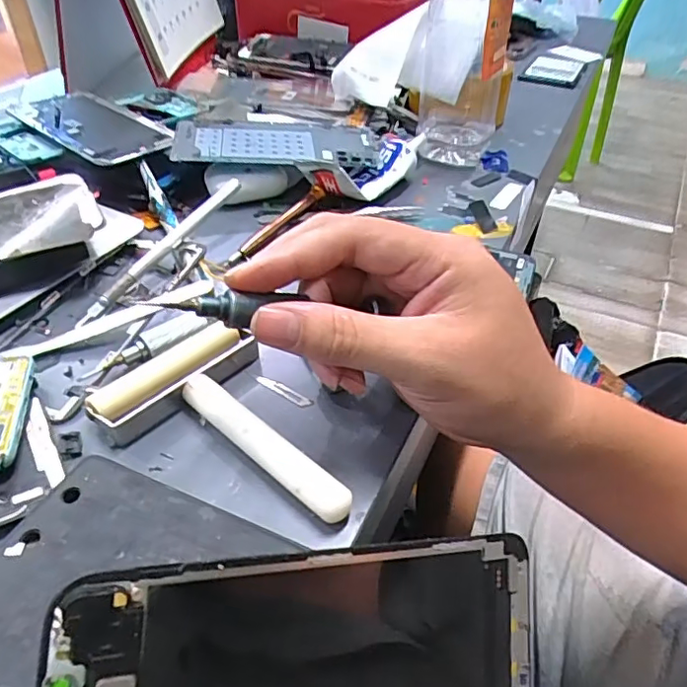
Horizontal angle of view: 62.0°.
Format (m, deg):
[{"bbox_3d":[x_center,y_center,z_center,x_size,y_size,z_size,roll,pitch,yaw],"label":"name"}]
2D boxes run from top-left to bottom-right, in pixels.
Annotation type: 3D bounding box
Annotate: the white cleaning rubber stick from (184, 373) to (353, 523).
[{"bbox_3d":[-0.036,0.046,0.252,0.097,0.015,0.016,31,50,30],"label":"white cleaning rubber stick"}]

